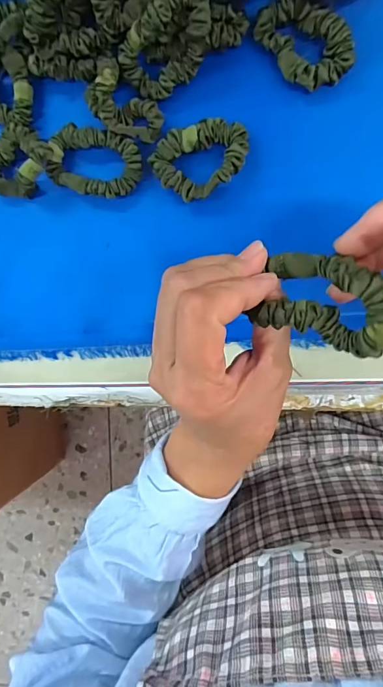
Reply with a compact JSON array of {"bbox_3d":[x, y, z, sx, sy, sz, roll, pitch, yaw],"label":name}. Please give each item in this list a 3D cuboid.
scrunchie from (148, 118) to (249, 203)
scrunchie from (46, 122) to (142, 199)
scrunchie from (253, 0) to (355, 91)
[{"bbox_3d":[0.008,-0.134,0.303,0.068,0.016,0.048,-24,91,9],"label":"scrunchie"},{"bbox_3d":[-0.072,-0.136,0.315,0.069,0.018,0.046,15,96,7],"label":"scrunchie"},{"bbox_3d":[0.079,-0.206,0.285,0.045,0.015,0.065,-39,88,9],"label":"scrunchie"}]

